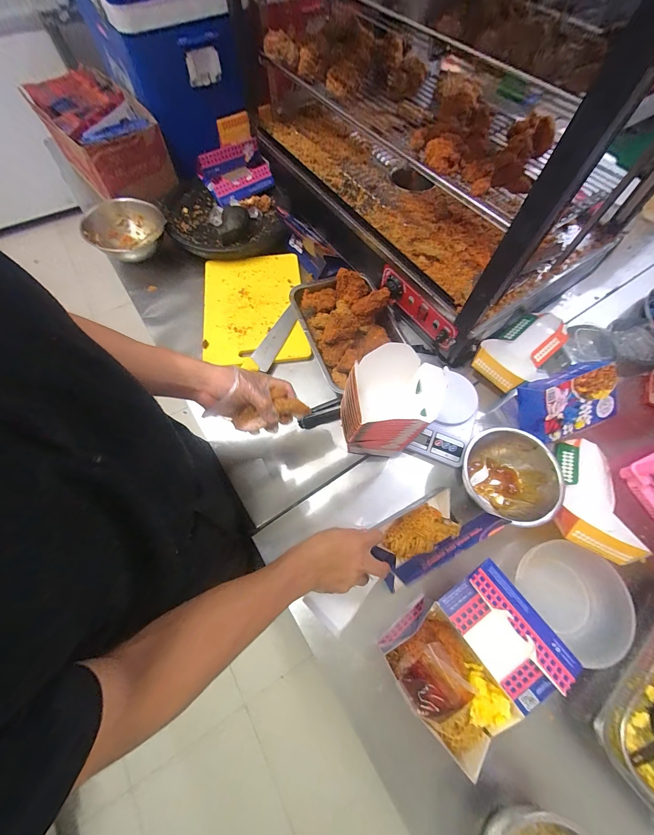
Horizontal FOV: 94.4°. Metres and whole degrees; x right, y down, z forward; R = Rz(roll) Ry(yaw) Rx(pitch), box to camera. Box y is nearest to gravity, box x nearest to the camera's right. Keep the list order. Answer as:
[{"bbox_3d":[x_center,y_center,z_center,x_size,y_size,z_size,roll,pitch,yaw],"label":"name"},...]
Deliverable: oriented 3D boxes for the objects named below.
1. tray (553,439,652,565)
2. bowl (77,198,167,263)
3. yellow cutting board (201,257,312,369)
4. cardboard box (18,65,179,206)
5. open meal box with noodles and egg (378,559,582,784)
[{"bbox_3d":[0.485,0.137,0.553,0.125,0.057,0.232,30,49,11],"label":"tray"},{"bbox_3d":[-0.522,-0.477,0.784,0.192,0.067,0.172,-8,67,-5],"label":"bowl"},{"bbox_3d":[-0.181,-0.274,0.750,0.235,0.013,0.338,-8,67,-4],"label":"yellow cutting board"},{"bbox_3d":[-0.588,-0.748,0.813,0.202,0.144,0.352,-41,74,-16],"label":"cardboard box"},{"bbox_3d":[0.215,0.357,0.451,0.215,0.073,0.174,-32,71,-14],"label":"open meal box with noodles and egg"}]

